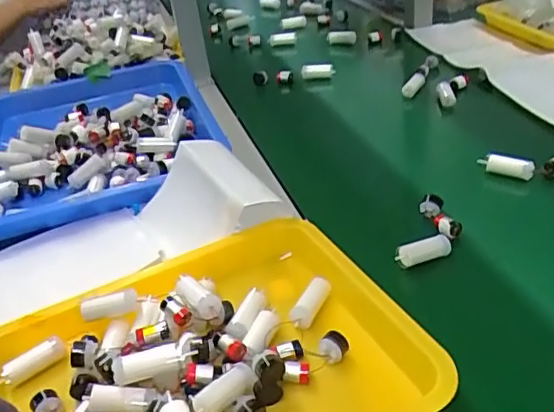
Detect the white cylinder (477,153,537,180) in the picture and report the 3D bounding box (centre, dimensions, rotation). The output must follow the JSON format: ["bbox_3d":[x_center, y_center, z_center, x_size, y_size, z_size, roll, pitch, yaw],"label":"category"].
[{"bbox_3d":[0.264,-0.048,0.648,0.059,0.017,0.018,10,45,17],"label":"white cylinder"}]

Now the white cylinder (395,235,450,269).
[{"bbox_3d":[0.141,0.043,0.541,0.058,0.019,0.017,-18,43,-13],"label":"white cylinder"}]

